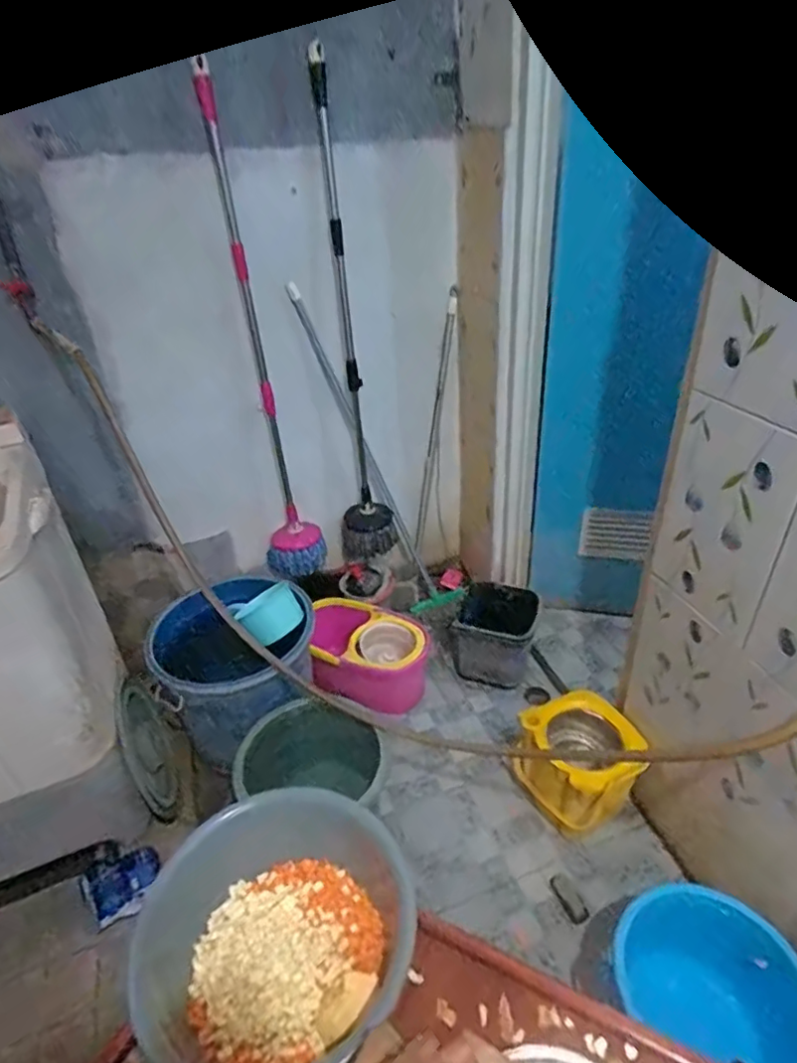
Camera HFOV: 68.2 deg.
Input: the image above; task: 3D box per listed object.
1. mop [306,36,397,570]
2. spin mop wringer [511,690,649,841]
[{"bbox_3d":[-0.125,-0.525,1.708,0.160,1.246,0.406,-2,34,3],"label":"mop"},{"bbox_3d":[0.440,0.564,1.441,0.226,0.229,0.254,-19,37,-20],"label":"spin mop wringer"}]

